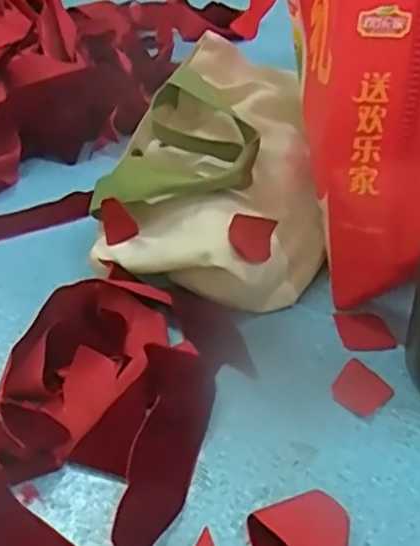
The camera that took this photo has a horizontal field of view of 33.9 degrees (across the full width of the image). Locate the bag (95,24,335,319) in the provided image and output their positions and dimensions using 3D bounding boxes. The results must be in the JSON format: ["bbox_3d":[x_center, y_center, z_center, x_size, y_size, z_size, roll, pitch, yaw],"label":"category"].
[{"bbox_3d":[0.001,-0.076,0.545,0.171,0.107,0.217,2,41,7],"label":"bag"}]

